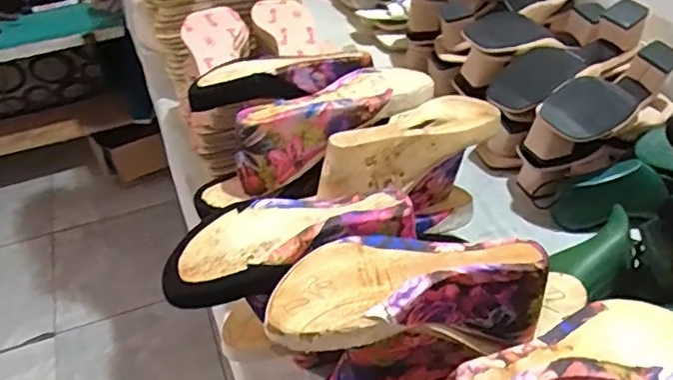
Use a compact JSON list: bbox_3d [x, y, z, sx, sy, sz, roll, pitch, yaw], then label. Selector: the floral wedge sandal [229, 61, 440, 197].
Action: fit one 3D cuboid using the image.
[{"bbox_3d":[0.004,-0.071,0.622,0.235,0.080,0.082,-22,46,-21],"label":"floral wedge sandal"}]

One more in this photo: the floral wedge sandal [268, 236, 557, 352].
[{"bbox_3d":[0.056,0.076,0.433,0.219,0.071,0.082,1,41,-17],"label":"floral wedge sandal"}]

